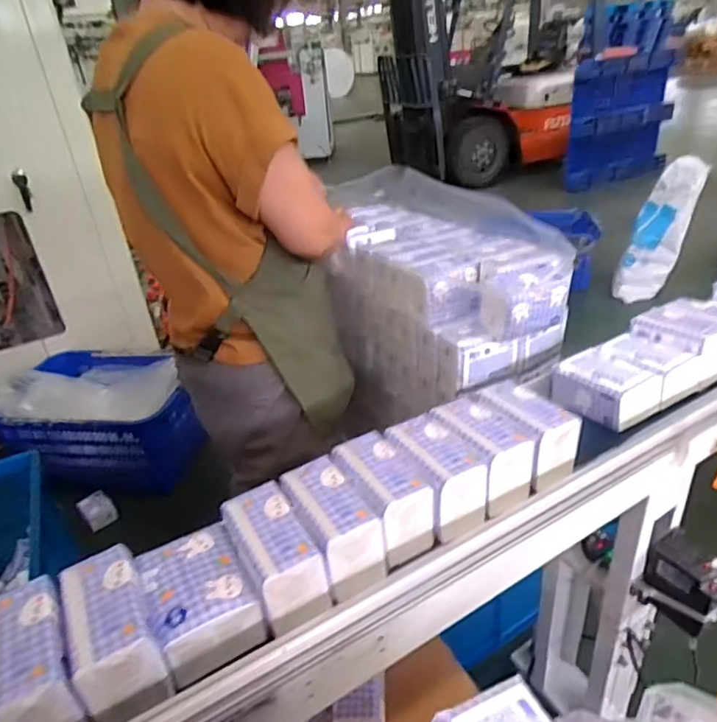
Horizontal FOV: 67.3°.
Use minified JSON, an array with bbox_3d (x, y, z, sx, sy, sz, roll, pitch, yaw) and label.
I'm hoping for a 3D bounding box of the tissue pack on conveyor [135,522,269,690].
[{"bbox_3d":[-0.152,0.229,0.524,0.093,0.055,0.121,-20,32,-24],"label":"tissue pack on conveyor"}]

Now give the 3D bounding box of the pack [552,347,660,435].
[{"bbox_3d":[0.358,0.036,0.783,0.103,0.058,0.126,-18,31,-21],"label":"pack"}]

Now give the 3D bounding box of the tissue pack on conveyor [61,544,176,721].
[{"bbox_3d":[-0.222,0.242,0.482,0.069,0.067,0.134,-20,33,-25],"label":"tissue pack on conveyor"}]

